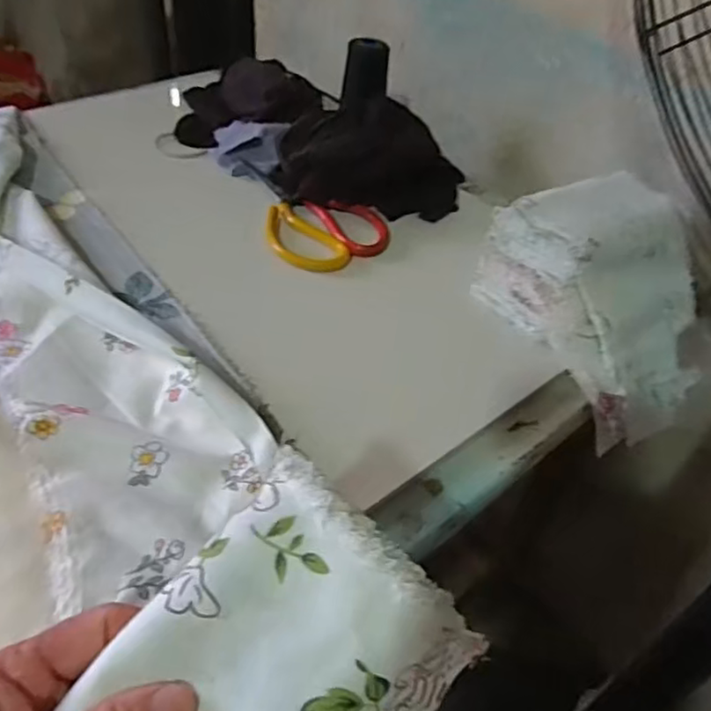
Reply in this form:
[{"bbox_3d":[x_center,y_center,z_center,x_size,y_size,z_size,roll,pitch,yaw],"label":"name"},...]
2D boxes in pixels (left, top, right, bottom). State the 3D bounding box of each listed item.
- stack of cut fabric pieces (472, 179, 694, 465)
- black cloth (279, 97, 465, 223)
[{"bbox_3d":[0.207,-0.050,0.508,0.155,0.130,0.166,-23,51,-27],"label":"stack of cut fabric pieces"},{"bbox_3d":[0.017,-0.186,0.606,0.167,0.072,0.095,-2,45,-9],"label":"black cloth"}]

